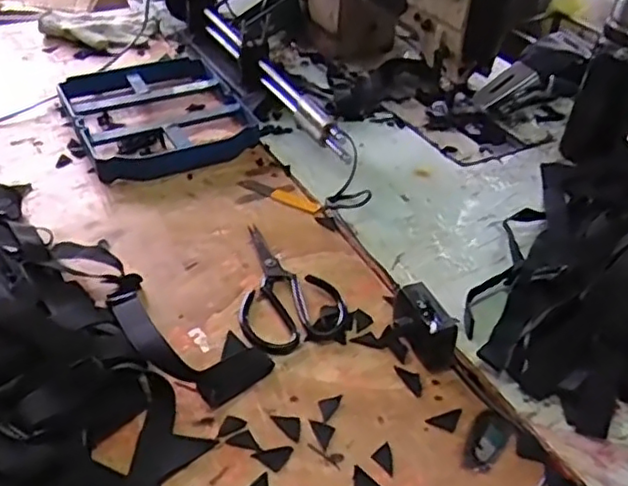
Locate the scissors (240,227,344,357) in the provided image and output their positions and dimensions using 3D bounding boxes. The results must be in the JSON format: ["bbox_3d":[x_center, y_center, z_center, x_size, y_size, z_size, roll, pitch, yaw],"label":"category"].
[{"bbox_3d":[-0.045,0.045,0.676,0.104,0.008,0.169,-22,47,-27],"label":"scissors"}]

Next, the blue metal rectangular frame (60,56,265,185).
[{"bbox_3d":[-0.212,-0.178,0.893,0.223,0.031,0.241,-17,45,-22],"label":"blue metal rectangular frame"}]

